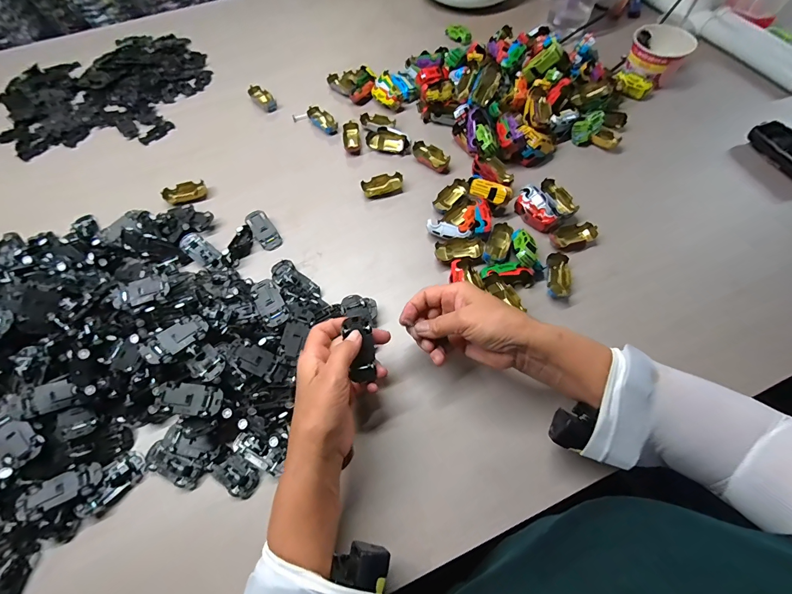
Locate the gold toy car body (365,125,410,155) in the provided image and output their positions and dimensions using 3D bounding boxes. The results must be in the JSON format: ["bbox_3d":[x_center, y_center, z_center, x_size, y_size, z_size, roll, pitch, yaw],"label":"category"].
[{"bbox_3d":[-0.013,-0.258,0.579,0.072,0.024,0.028,22,66,14],"label":"gold toy car body"}]

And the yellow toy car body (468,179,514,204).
[{"bbox_3d":[0.133,-0.152,0.503,0.066,0.019,0.021,30,67,31],"label":"yellow toy car body"}]

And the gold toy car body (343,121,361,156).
[{"bbox_3d":[-0.076,-0.271,0.594,0.026,0.014,0.061,-7,62,-1],"label":"gold toy car body"}]

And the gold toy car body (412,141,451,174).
[{"bbox_3d":[0.056,-0.223,0.565,0.035,0.025,0.064,-41,68,-17],"label":"gold toy car body"}]

